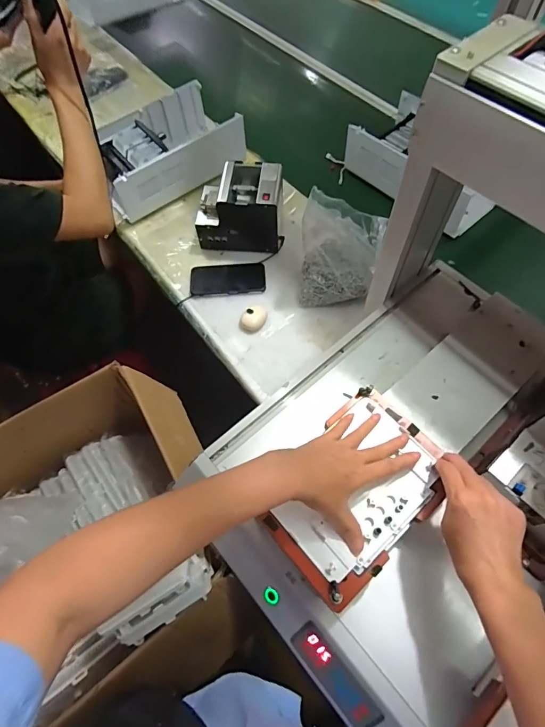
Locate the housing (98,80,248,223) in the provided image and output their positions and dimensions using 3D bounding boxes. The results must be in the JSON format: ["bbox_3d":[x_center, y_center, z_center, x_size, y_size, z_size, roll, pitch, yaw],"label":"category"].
[{"bbox_3d":[-0.269,-0.534,1.027,0.350,0.127,0.212,-37,67,-16],"label":"housing"}]

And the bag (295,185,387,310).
[{"bbox_3d":[0.120,-0.220,0.783,0.140,0.218,0.118,4,63,4],"label":"bag"}]

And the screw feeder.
[{"bbox_3d":[-0.069,-0.354,0.909,0.189,0.142,0.142,6,63,5],"label":"screw feeder"}]

